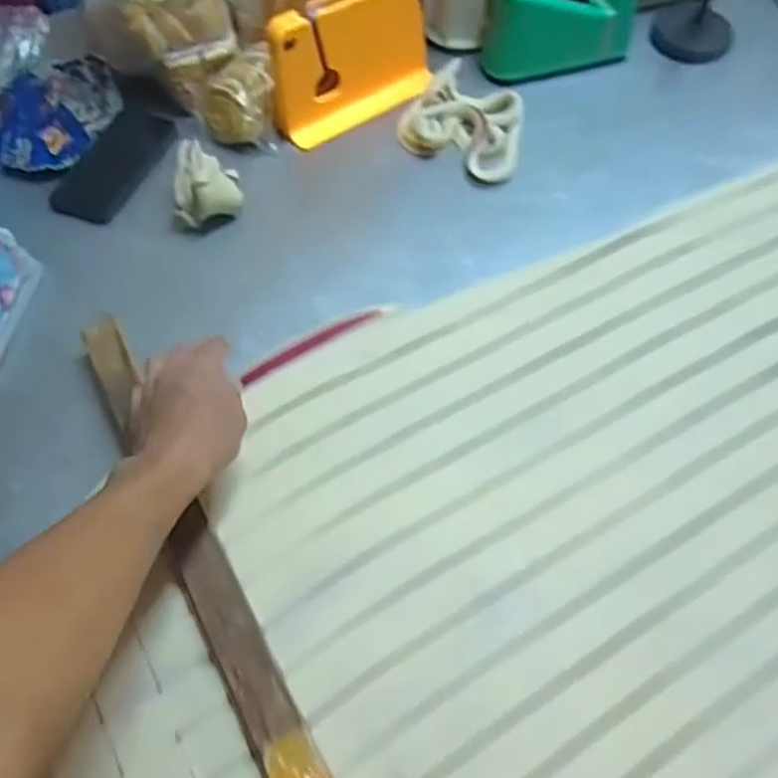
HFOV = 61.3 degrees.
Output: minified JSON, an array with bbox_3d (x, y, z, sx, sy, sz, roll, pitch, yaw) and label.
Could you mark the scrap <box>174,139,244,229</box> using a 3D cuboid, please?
[{"bbox_3d":[-0.208,-0.229,0.738,0.075,0.060,0.079,0,59,0],"label":"scrap"}]

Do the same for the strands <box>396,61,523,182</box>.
[{"bbox_3d":[0.103,-0.337,0.822,0.151,0.021,0.159,25,62,14],"label":"strands"}]

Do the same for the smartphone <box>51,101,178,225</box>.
[{"bbox_3d":[-0.324,-0.271,0.787,0.079,0.010,0.177,21,64,2],"label":"smartphone"}]

